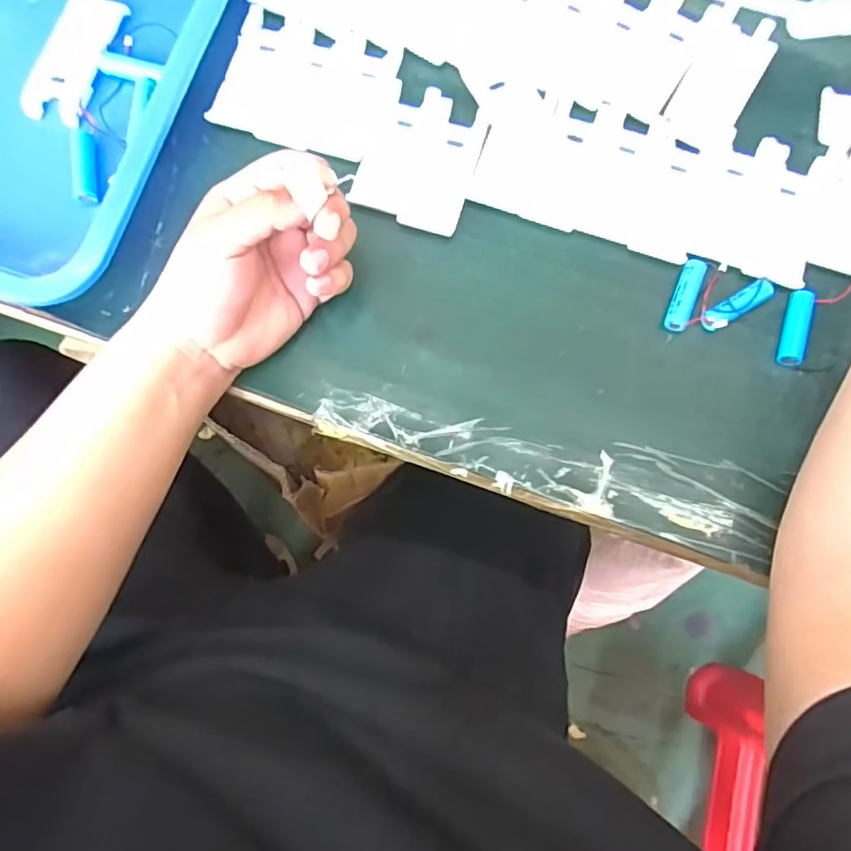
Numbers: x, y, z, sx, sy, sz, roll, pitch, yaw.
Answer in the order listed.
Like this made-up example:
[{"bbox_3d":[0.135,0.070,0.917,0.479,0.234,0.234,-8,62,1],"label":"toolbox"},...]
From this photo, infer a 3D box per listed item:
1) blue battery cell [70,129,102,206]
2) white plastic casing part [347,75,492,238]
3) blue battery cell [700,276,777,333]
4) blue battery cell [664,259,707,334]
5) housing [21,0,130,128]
[{"bbox_3d":[-0.233,-0.178,0.412,0.016,0.012,0.054,-11,78,-3],"label":"blue battery cell"},{"bbox_3d":[-0.005,-0.192,0.424,0.081,0.008,0.109,17,78,3],"label":"white plastic casing part"},{"bbox_3d":[0.209,-0.081,0.396,0.055,0.012,0.014,-32,80,-7],"label":"blue battery cell"},{"bbox_3d":[0.173,-0.087,0.401,0.014,0.013,0.053,20,78,4],"label":"blue battery cell"},{"bbox_3d":[-0.255,-0.265,0.435,0.046,0.023,0.102,13,78,2],"label":"housing"}]

